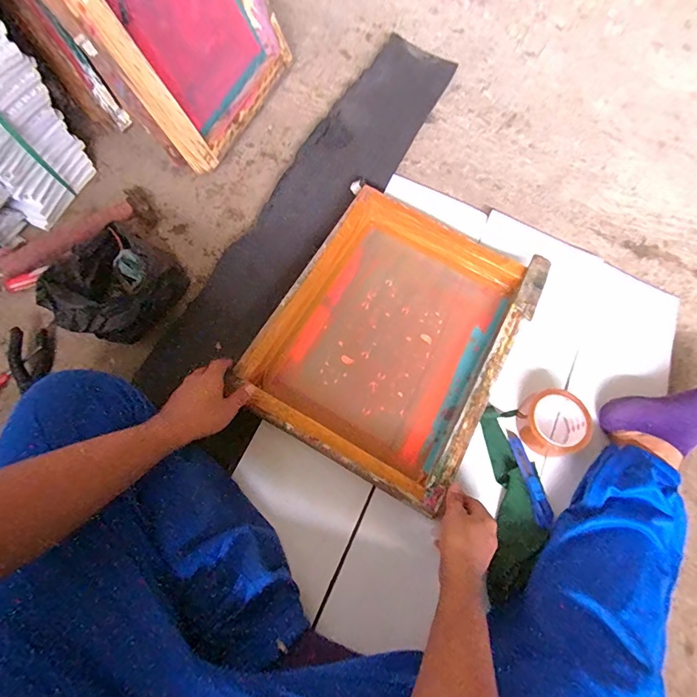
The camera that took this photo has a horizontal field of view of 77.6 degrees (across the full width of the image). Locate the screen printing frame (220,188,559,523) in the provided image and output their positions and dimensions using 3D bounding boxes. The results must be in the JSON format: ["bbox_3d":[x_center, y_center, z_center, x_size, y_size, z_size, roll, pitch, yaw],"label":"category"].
[{"bbox_3d":[0.076,-0.025,0.717,0.356,0.055,0.453,29,71,8],"label":"screen printing frame"}]

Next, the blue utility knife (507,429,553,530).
[{"bbox_3d":[0.278,0.200,0.669,0.033,0.017,0.148,-6,54,-5],"label":"blue utility knife"}]

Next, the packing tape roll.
[{"bbox_3d":[0.328,0.117,0.683,0.100,0.062,0.102,1,69,-2],"label":"packing tape roll"}]

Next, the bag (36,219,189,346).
[{"bbox_3d":[-0.365,-0.095,0.689,0.165,0.114,0.190,26,68,4],"label":"bag"}]

